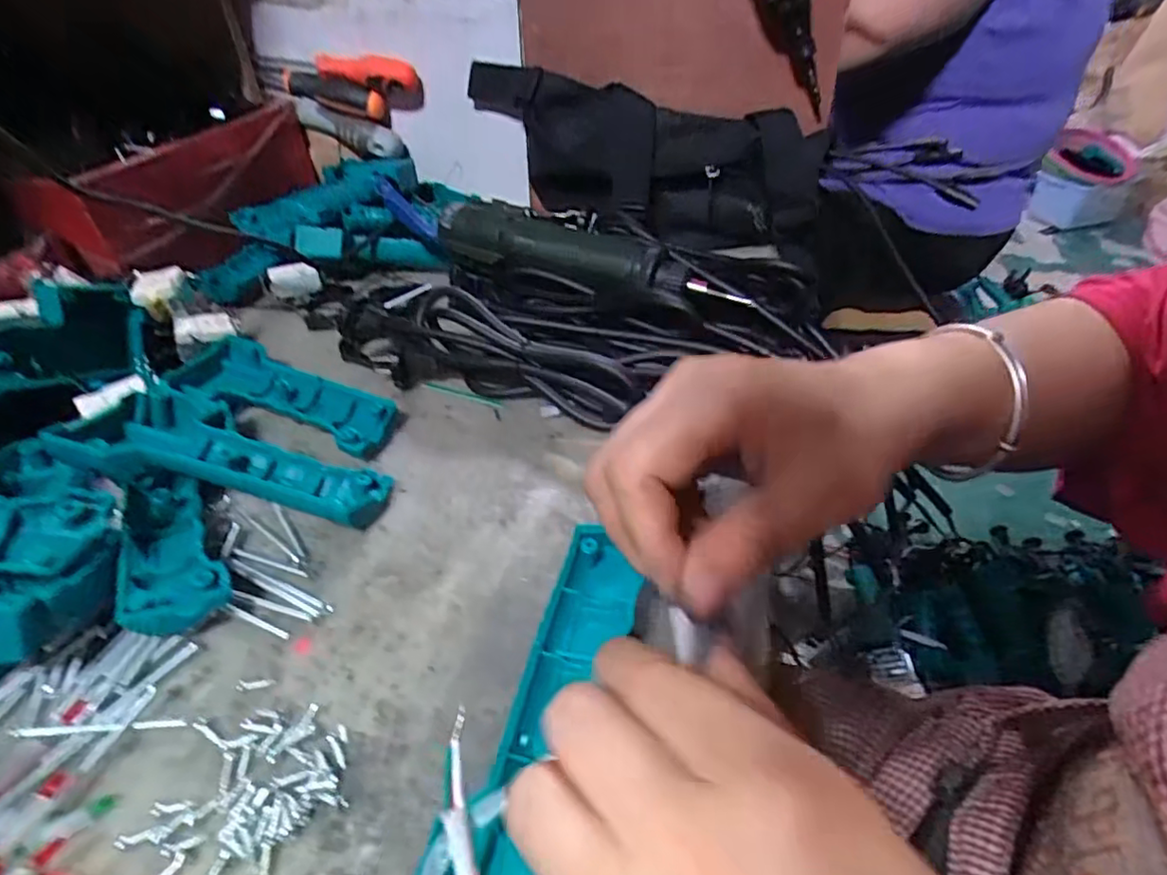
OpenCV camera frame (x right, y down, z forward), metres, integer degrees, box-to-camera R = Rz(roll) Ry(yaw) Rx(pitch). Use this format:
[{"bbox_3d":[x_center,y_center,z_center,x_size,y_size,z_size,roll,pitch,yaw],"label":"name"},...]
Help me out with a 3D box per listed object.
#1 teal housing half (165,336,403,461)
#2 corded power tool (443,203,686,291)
[{"bbox_3d":[-0.197,-0.030,0.406,0.175,0.021,0.051,16,44,20],"label":"teal housing half"},{"bbox_3d":[-0.016,-0.138,0.467,0.196,0.049,0.043,18,44,22],"label":"corded power tool"}]

